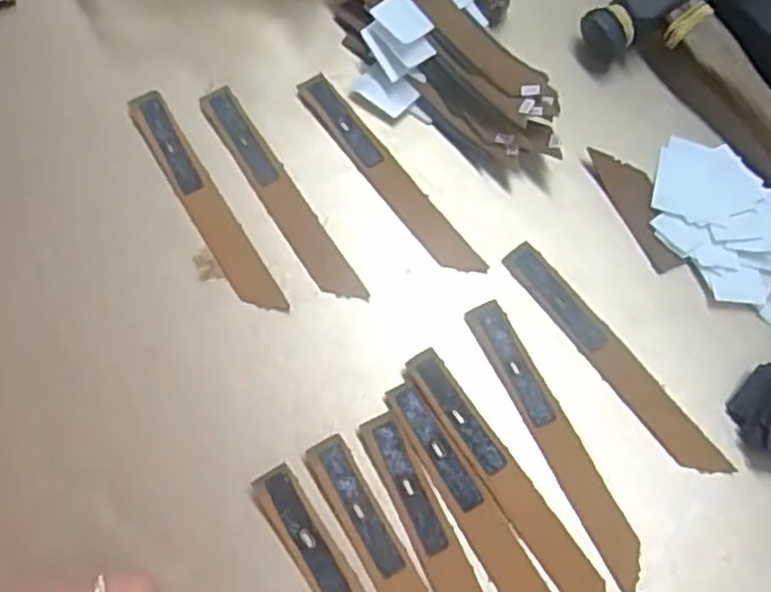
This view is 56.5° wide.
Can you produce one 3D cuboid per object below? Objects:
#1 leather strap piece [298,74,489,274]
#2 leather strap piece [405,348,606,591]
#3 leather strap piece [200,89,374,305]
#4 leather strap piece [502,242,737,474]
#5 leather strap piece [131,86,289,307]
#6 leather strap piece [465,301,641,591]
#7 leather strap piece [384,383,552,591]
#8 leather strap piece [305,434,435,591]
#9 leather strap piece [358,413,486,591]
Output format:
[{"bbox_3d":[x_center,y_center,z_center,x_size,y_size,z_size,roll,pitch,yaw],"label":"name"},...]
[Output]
[{"bbox_3d":[0.001,-0.056,0.335,0.015,0.005,0.123,-36,75,-14],"label":"leather strap piece"},{"bbox_3d":[0.049,0.075,0.287,0.016,0.004,0.123,-33,74,-14],"label":"leather strap piece"},{"bbox_3d":[-0.048,-0.047,0.328,0.016,0.006,0.122,-32,74,-13],"label":"leather strap piece"},{"bbox_3d":[0.097,0.027,0.309,0.019,0.004,0.123,-34,74,-14],"label":"leather strap piece"},{"bbox_3d":[-0.083,-0.043,0.324,0.016,0.005,0.123,-30,73,-13],"label":"leather strap piece"},{"bbox_3d":[0.070,0.058,0.296,0.016,0.004,0.124,-25,72,-11],"label":"leather strap piece"},{"bbox_3d":[0.038,0.089,0.282,0.017,0.004,0.123,-30,73,-13],"label":"leather strap piece"},{"bbox_3d":[0.006,0.111,0.272,0.018,0.004,0.124,-28,73,-12],"label":"leather strap piece"},{"bbox_3d":[0.024,0.104,0.275,0.017,0.004,0.124,-24,72,-11],"label":"leather strap piece"}]

